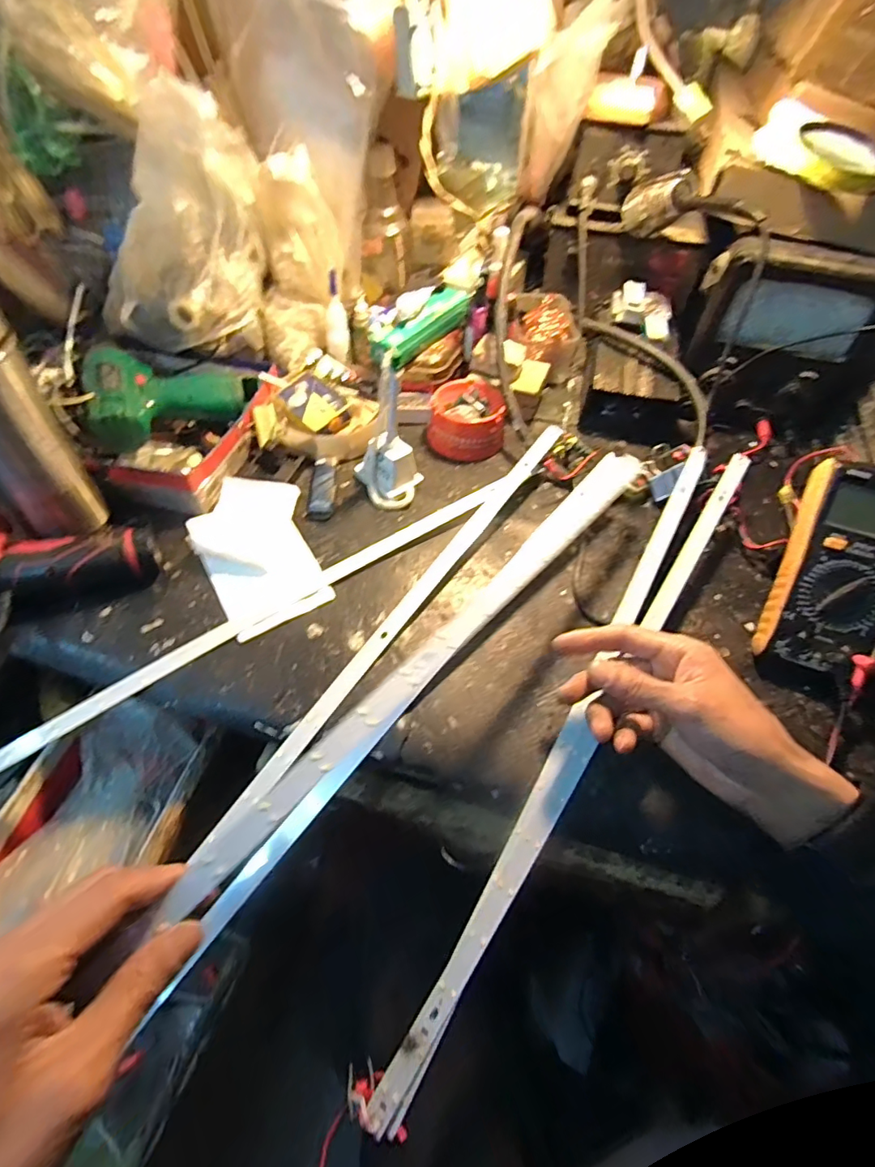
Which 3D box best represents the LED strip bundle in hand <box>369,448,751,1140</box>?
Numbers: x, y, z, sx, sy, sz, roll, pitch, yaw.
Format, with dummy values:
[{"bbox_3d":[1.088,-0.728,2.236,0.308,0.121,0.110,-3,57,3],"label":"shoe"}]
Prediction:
[{"bbox_3d":[0.124,0.090,0.412,0.055,0.045,0.576,29,64,16],"label":"LED strip bundle in hand"}]

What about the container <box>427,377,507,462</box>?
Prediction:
[{"bbox_3d":[0.034,-0.184,0.579,0.084,0.037,0.098,6,55,0],"label":"container"}]

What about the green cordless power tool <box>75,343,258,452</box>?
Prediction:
[{"bbox_3d":[-0.274,-0.196,0.523,0.157,0.054,0.120,-29,62,-22],"label":"green cordless power tool"}]

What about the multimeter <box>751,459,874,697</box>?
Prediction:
[{"bbox_3d":[0.319,-0.002,0.413,0.081,0.030,0.181,20,95,10],"label":"multimeter"}]

